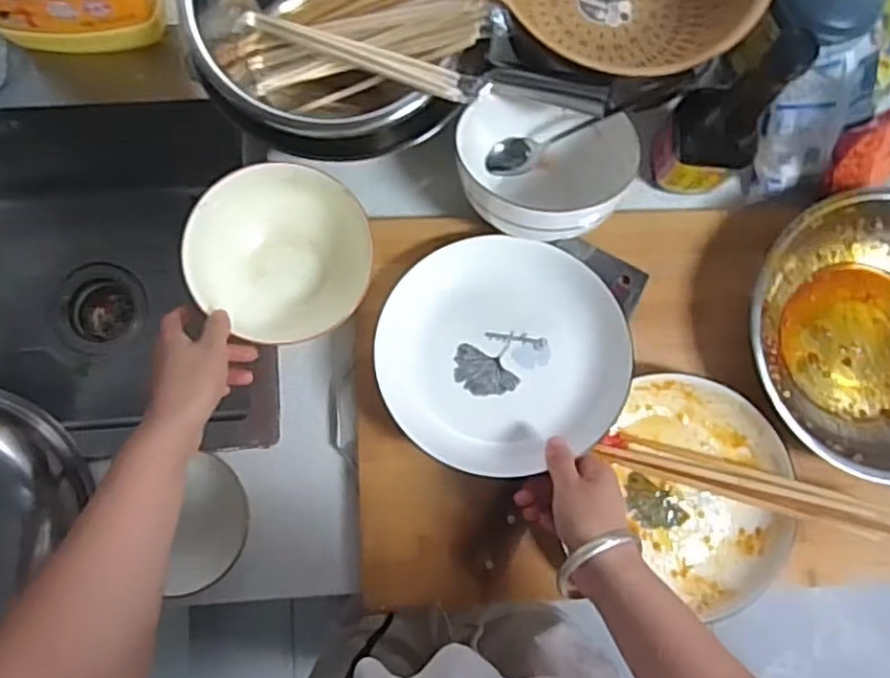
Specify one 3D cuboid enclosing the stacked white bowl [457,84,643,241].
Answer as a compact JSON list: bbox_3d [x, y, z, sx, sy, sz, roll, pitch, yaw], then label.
[{"bbox_3d":[0.086,-0.148,0.611,0.162,0.079,0.133,25,83,0],"label":"stacked white bowl"}]

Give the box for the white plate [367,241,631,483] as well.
[{"bbox_3d":[0.048,0.009,0.572,0.196,0.035,0.196,0,72,0],"label":"white plate"}]

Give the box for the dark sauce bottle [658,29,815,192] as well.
[{"bbox_3d":[0.229,-0.173,0.554,0.076,0.184,0.059,24,83,-1],"label":"dark sauce bottle"}]

